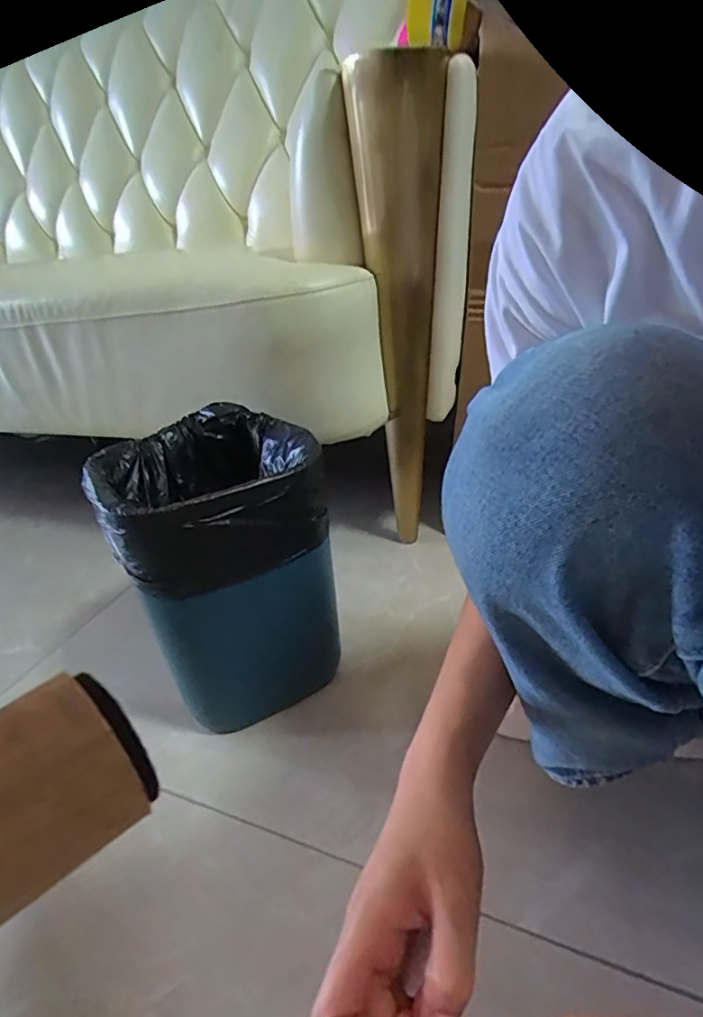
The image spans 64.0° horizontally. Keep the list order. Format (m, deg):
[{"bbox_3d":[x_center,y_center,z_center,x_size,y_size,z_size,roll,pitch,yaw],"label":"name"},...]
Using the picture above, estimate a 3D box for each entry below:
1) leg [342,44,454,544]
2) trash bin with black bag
[{"bbox_3d":[0.074,-0.230,0.718,0.089,0.554,0.061,-15,30,-13],"label":"leg"},{"bbox_3d":[-0.130,0.071,0.615,0.204,0.287,0.188,-21,32,-23],"label":"trash bin with black bag"}]

